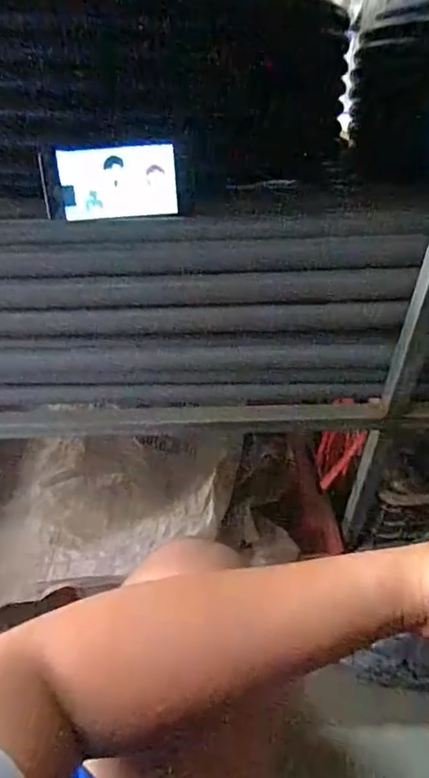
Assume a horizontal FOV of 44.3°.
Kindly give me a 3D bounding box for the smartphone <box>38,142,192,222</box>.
[{"bbox_3d":[-0.108,-0.232,0.595,0.161,0.077,0.010,-6,31,-8],"label":"smartphone"}]

